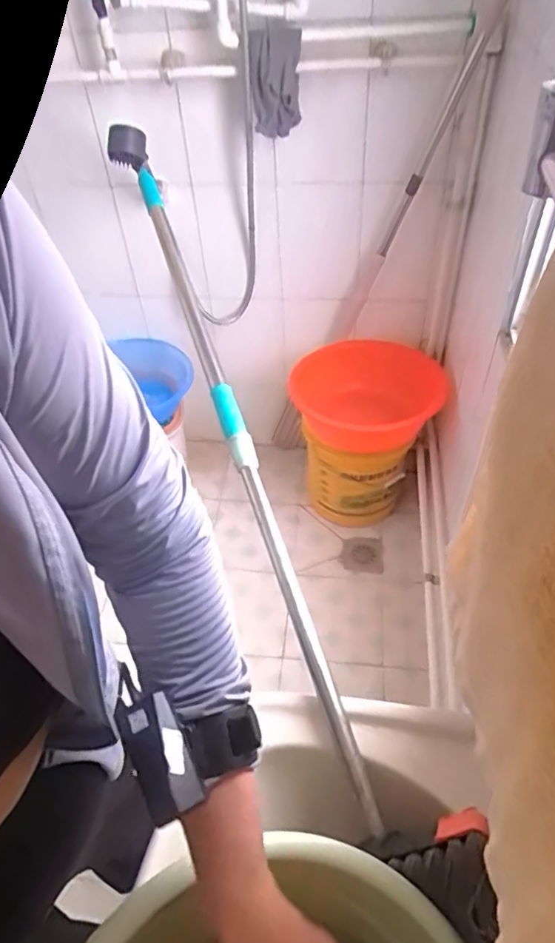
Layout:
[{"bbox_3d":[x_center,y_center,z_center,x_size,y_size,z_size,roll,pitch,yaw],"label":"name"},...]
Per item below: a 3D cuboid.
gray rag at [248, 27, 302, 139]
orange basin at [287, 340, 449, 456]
[{"bbox_3d":[-0.004,-0.684,1.033,0.090,0.161,0.046,-4,47,1],"label":"gray rag"},{"bbox_3d":[0.204,-0.170,1.334,0.291,0.136,0.283,-2,47,2],"label":"orange basin"}]

